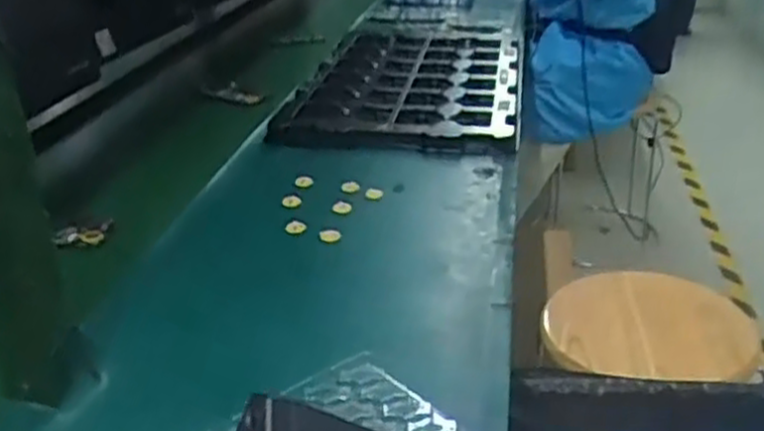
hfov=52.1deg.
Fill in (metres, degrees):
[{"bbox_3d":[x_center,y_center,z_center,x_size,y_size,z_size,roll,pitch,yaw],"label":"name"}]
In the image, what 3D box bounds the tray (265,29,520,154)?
[{"bbox_3d":[0.073,-0.254,1.306,0.331,0.047,0.688,3,27,13],"label":"tray"}]

